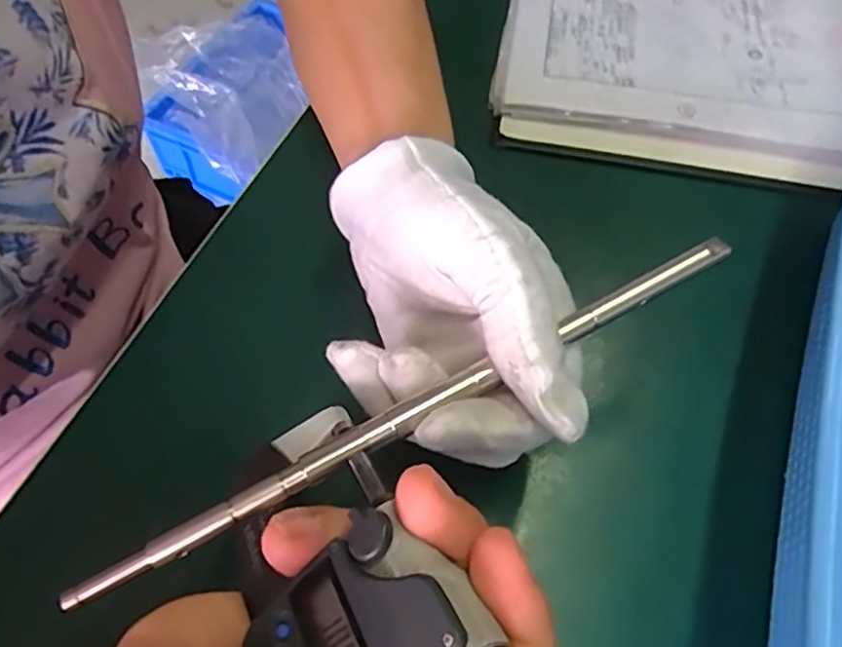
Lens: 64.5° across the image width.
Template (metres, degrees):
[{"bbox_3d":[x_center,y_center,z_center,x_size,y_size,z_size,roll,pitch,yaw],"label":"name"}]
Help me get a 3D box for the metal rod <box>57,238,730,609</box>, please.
[{"bbox_3d":[-0.002,0.025,0.192,0.204,0.005,0.007,-27,64,-10],"label":"metal rod"}]

